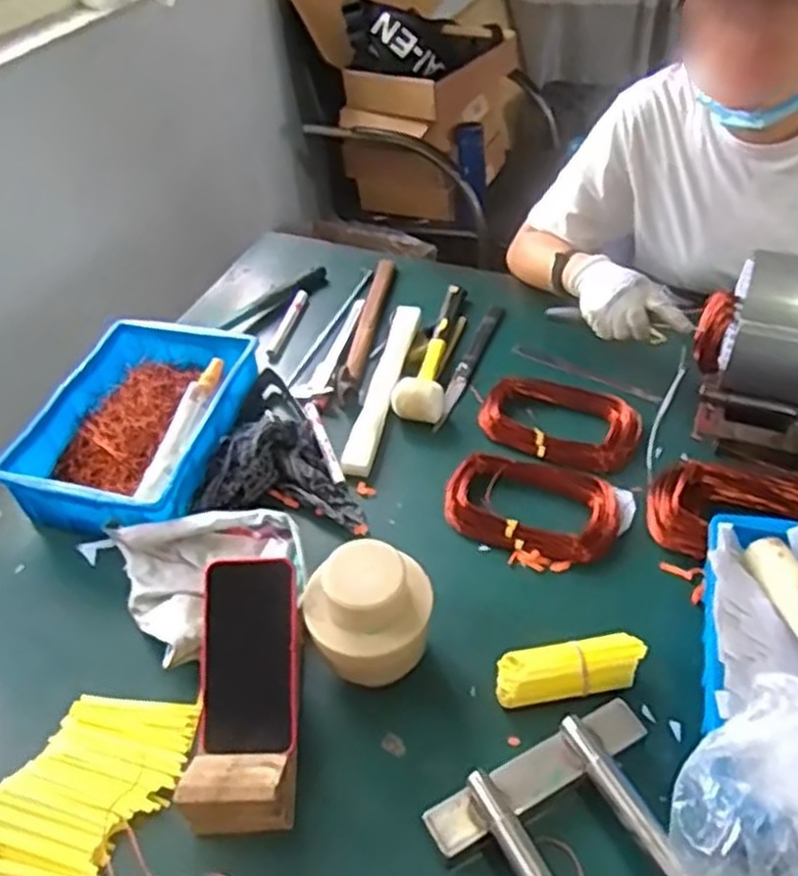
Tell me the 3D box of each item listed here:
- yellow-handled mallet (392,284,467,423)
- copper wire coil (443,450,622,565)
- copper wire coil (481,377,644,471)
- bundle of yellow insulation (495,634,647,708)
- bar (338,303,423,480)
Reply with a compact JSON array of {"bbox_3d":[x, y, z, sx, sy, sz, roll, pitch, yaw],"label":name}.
[{"bbox_3d":[0.046,-0.127,1.044,0.064,0.049,0.287,6,46,10],"label":"yellow-handled mallet"},{"bbox_3d":[0.144,0.075,0.841,0.183,0.029,0.109,9,47,13],"label":"copper wire coil"},{"bbox_3d":[0.190,-0.017,0.933,0.190,0.039,0.102,12,48,16],"label":"copper wire coil"},{"bbox_3d":[0.153,0.209,0.696,0.131,0.040,0.051,-6,45,-1],"label":"bundle of yellow insulation"},{"bbox_3d":[-0.017,-0.070,0.991,0.037,0.027,0.297,9,47,13],"label":"bar"}]

